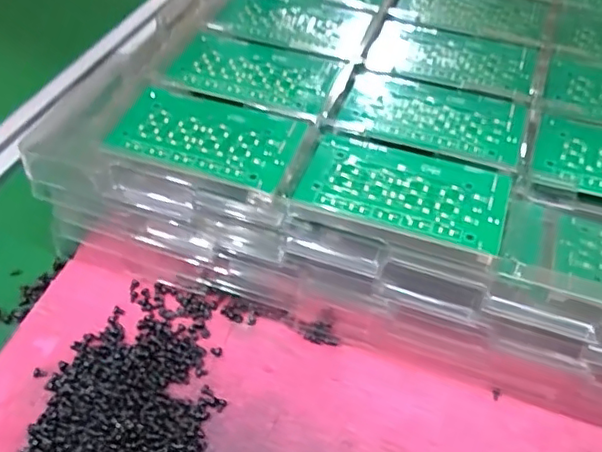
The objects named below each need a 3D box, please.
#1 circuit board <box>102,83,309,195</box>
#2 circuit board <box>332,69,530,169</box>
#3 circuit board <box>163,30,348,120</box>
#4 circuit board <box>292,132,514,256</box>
[{"bbox_3d":[-0.053,-0.052,0.341,0.103,0.004,0.059,16,51,13],"label":"circuit board"},{"bbox_3d":[0.079,-0.066,0.360,0.106,0.006,0.063,15,51,12],"label":"circuit board"},{"bbox_3d":[-0.029,-0.098,0.383,0.102,0.004,0.060,17,49,12],"label":"circuit board"},{"bbox_3d":[0.056,-0.021,0.319,0.106,0.007,0.059,16,51,13],"label":"circuit board"}]

